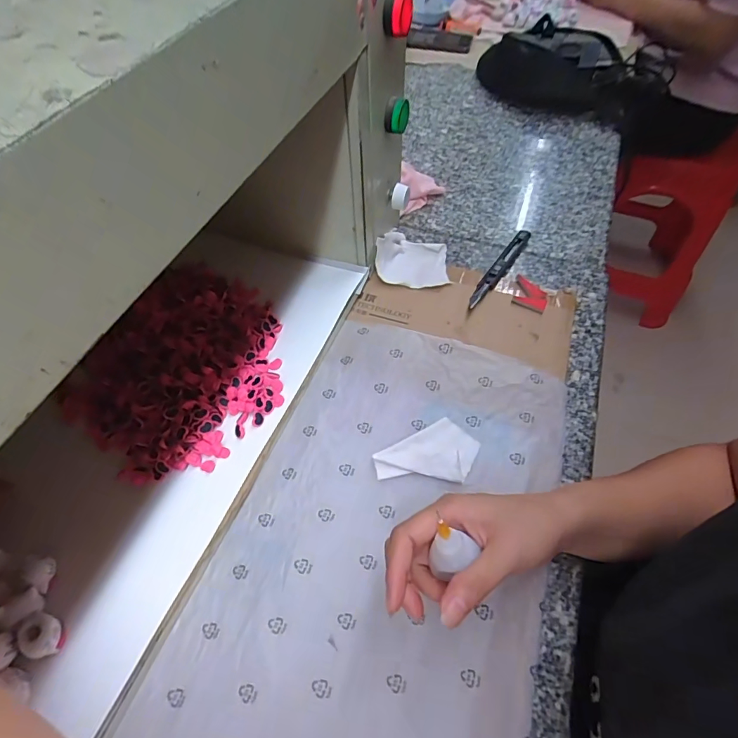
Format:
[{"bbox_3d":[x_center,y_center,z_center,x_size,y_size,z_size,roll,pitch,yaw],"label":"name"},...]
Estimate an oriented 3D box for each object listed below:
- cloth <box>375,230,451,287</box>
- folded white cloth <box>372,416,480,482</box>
[{"bbox_3d":[0.048,-0.126,0.478,0.076,0.027,0.071,4,56,4],"label":"cloth"},{"bbox_3d":[0.049,0.072,0.352,0.082,0.004,0.049,-24,59,-15],"label":"folded white cloth"}]

